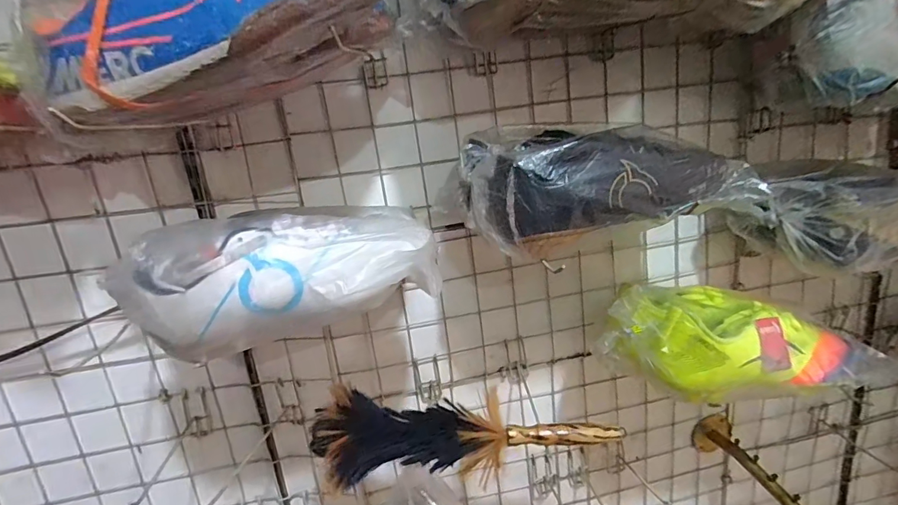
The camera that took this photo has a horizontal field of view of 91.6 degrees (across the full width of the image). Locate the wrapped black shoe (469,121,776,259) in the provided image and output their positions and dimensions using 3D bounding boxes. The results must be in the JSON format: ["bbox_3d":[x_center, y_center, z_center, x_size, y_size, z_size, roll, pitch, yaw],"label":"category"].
[{"bbox_3d":[0.150,-0.074,0.442,0.277,0.101,0.109,-5,16,5],"label":"wrapped black shoe"}]

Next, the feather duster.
[{"bbox_3d":[0.016,0.176,0.453,0.307,0.089,0.062,-8,16,-5],"label":"feather duster"}]

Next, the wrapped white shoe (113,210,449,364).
[{"bbox_3d":[-0.141,0.015,0.390,0.258,0.098,0.109,-8,16,-6],"label":"wrapped white shoe"}]

